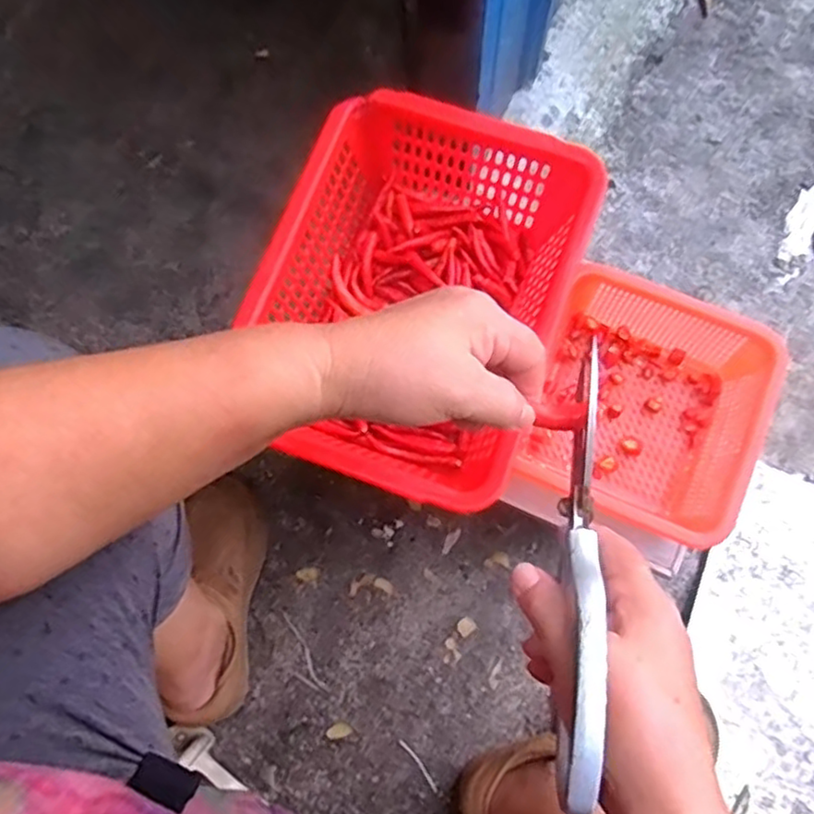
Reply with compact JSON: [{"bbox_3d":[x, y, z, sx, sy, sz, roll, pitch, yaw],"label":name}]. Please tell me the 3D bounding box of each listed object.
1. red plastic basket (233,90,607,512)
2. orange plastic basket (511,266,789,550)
[{"bbox_3d":[0.007,-0.084,0.516,0.218,0.088,0.294,19,80,7],"label":"red plastic basket"},{"bbox_3d":[0.184,0.000,0.508,0.160,0.060,0.178,19,80,6],"label":"orange plastic basket"}]

